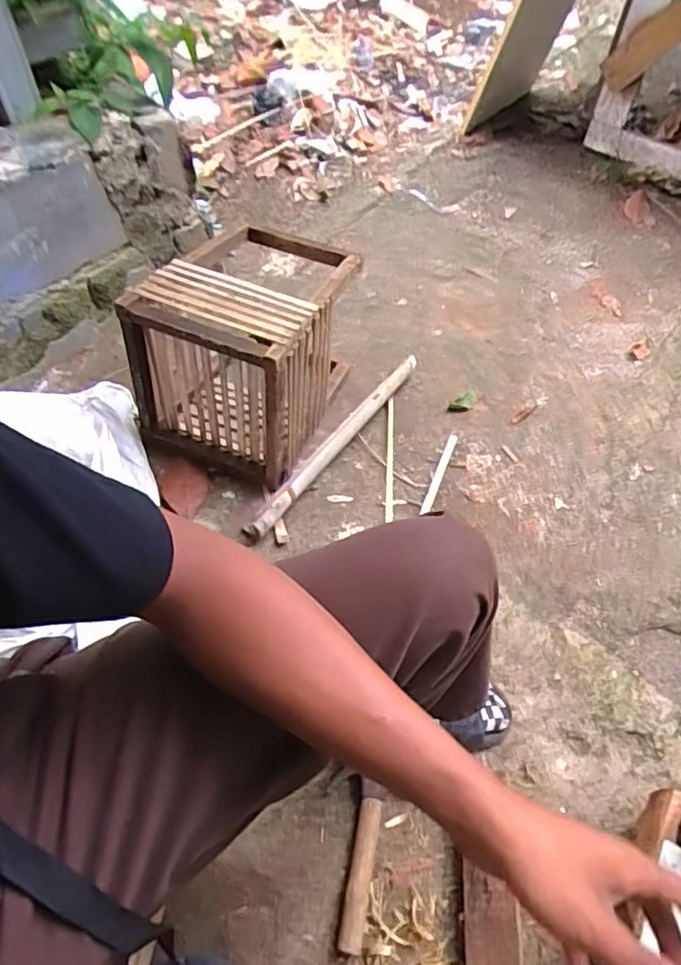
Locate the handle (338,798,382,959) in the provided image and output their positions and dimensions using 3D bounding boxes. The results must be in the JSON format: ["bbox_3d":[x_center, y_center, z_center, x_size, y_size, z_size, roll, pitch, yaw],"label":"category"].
[{"bbox_3d":[0.026,0.506,0.770,0.029,0.032,0.168,11,57,5],"label":"handle"}]

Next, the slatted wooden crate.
[{"bbox_3d":[-0.175,-0.246,1.092,0.304,0.317,0.368,20,58,11],"label":"slatted wooden crate"}]

